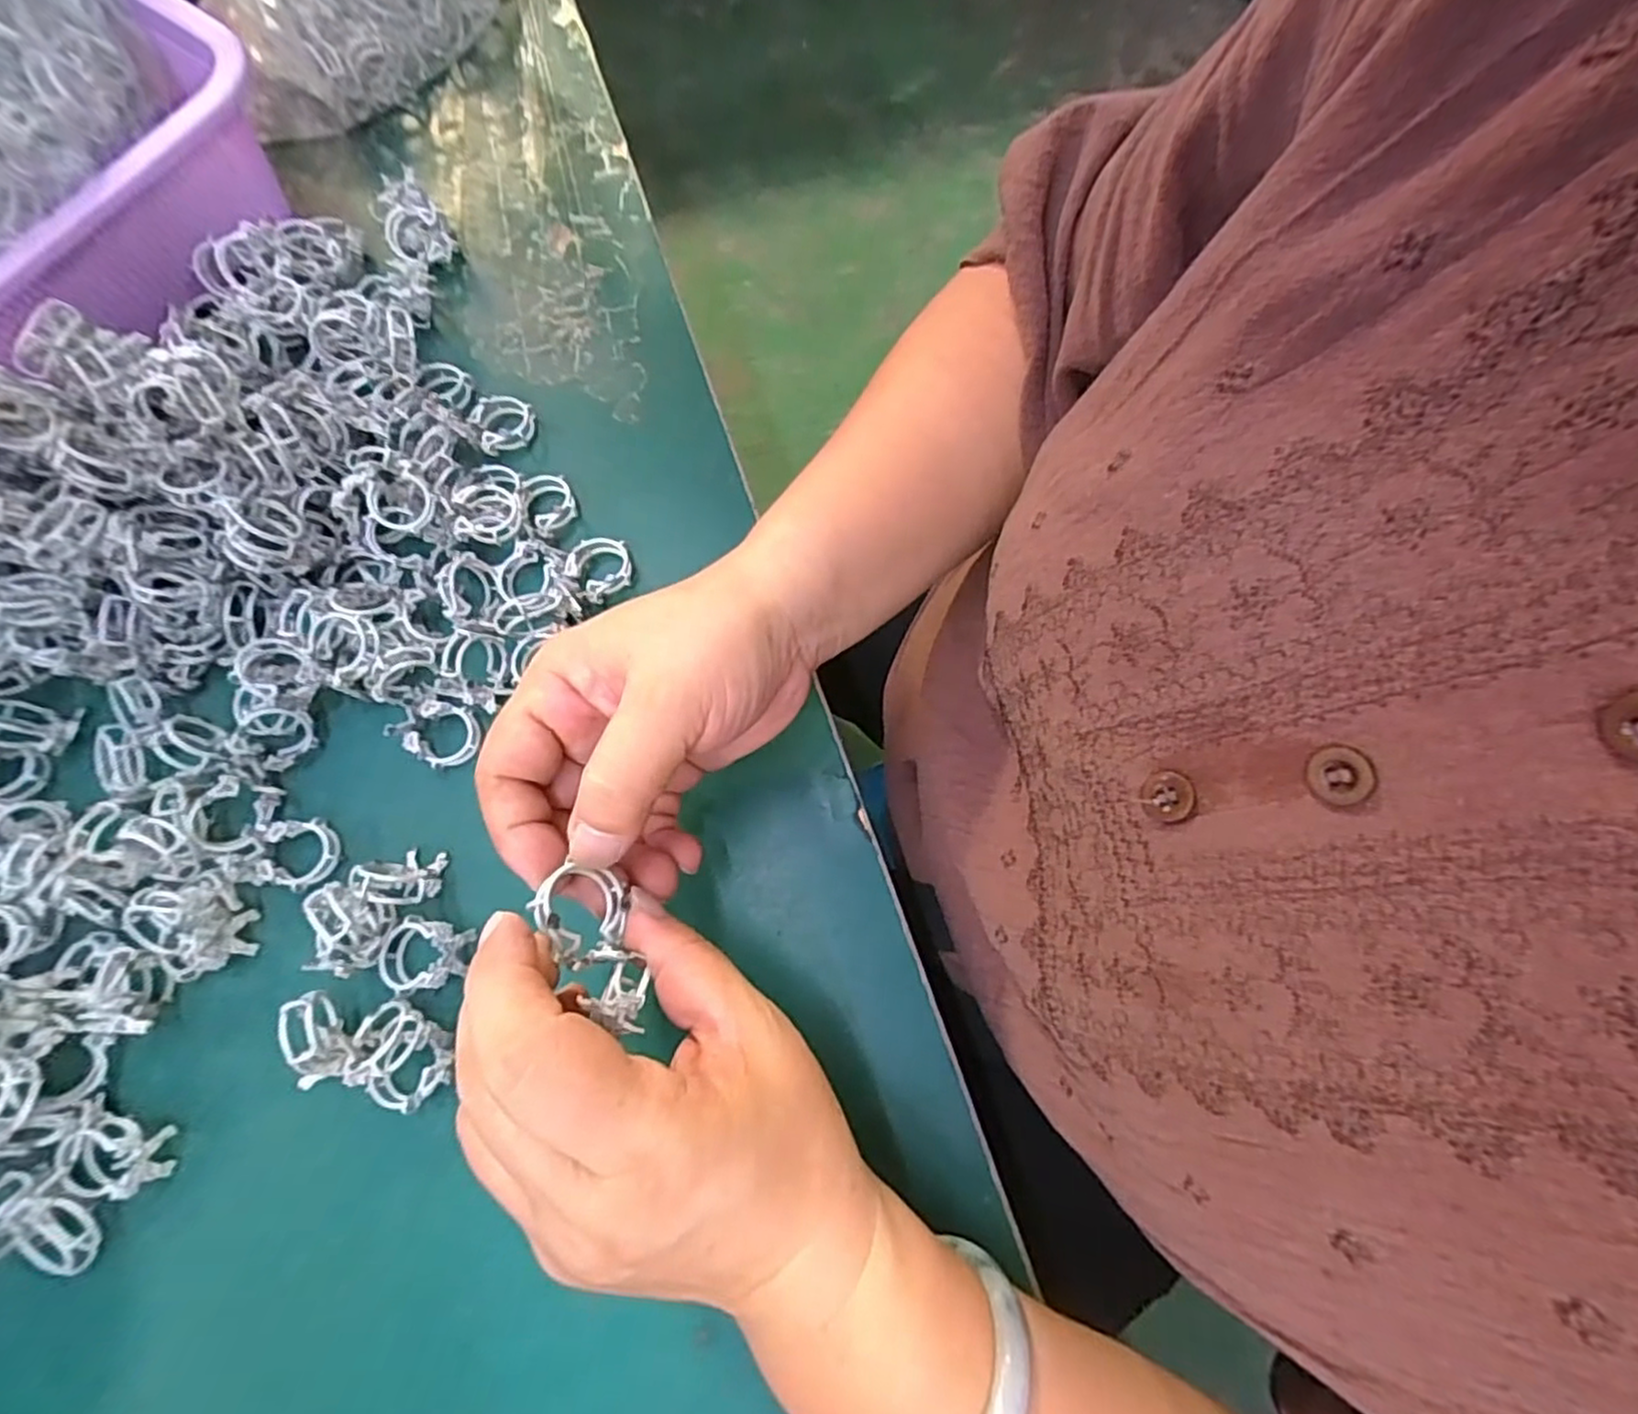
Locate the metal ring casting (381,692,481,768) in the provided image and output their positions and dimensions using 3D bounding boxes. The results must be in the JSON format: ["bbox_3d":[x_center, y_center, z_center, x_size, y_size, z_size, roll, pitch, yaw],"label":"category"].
[{"bbox_3d":[-0.154,0.011,0.289,0.032,0.017,0.026,22,74,7],"label":"metal ring casting"}]

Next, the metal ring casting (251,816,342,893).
[{"bbox_3d":[-0.202,0.058,0.278,0.027,0.011,0.027,8,73,3],"label":"metal ring casting"}]

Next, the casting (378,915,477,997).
[{"bbox_3d":[-0.147,0.093,0.261,0.034,0.012,0.027,11,73,4],"label":"casting"}]

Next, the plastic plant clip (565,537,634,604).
[{"bbox_3d":[-0.093,-0.060,0.304,0.027,0.009,0.025,0,73,1],"label":"plastic plant clip"}]

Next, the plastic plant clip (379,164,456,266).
[{"bbox_3d":[-0.202,-0.239,0.352,0.028,0.023,0.042,-34,75,-9],"label":"plastic plant clip"}]

